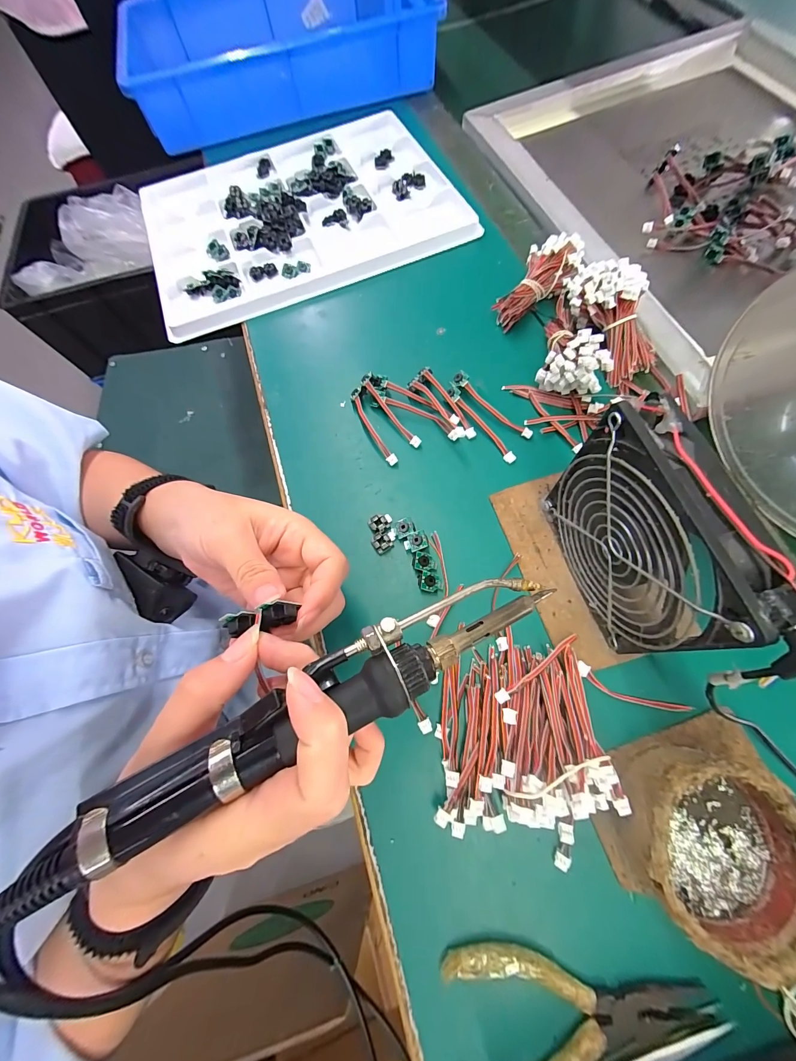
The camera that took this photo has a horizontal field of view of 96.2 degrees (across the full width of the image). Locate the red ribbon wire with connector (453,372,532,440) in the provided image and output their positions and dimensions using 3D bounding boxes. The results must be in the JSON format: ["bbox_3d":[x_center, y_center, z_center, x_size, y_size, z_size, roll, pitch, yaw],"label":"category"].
[{"bbox_3d":[0.083,-0.111,0.315,0.013,0.011,0.085,-41,73,-17],"label":"red ribbon wire with connector"}]

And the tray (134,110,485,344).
[{"bbox_3d":[-0.124,-0.392,0.430,0.355,0.027,0.290,-25,69,-4],"label":"tray"}]

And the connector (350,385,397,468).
[{"bbox_3d":[-0.023,-0.093,0.318,0.011,0.014,0.082,-23,68,-11],"label":"connector"}]

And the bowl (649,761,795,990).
[{"bbox_3d":[0.167,0.167,0.186,0.082,0.039,0.080,-2,69,5],"label":"bowl"}]

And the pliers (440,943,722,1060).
[{"bbox_3d":[0.090,0.256,0.180,0.133,0.013,0.060,5,66,1],"label":"pliers"}]

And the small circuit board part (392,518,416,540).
[{"bbox_3d":[0.005,-0.001,0.281,0.015,0.008,0.013,-18,68,-9],"label":"small circuit board part"}]

